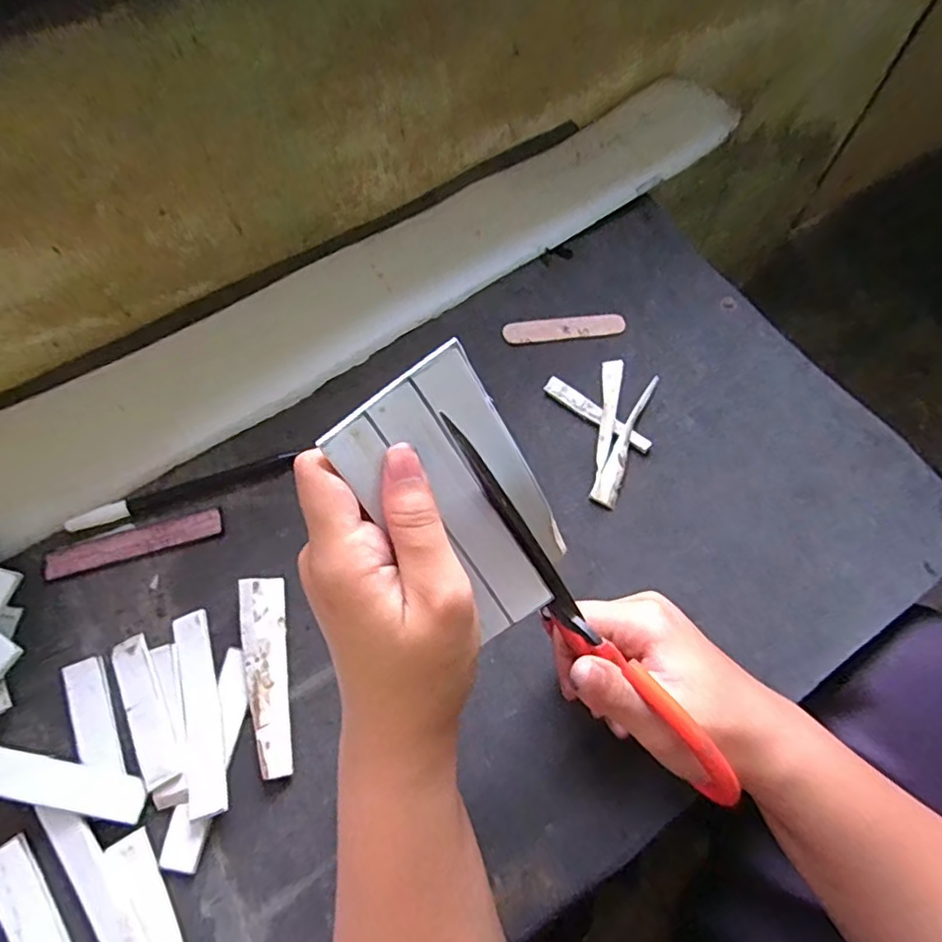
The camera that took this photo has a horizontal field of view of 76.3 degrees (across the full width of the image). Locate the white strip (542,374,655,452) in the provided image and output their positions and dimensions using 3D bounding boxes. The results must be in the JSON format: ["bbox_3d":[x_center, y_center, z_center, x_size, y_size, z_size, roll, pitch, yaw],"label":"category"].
[{"bbox_3d":[0.087,-0.039,0.413,0.082,0.004,0.013,36,70,14],"label":"white strip"}]

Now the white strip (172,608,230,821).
[{"bbox_3d":[-0.149,0.129,0.328,0.020,0.005,0.106,-16,67,-8],"label":"white strip"}]

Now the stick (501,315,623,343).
[{"bbox_3d":[0.069,-0.104,0.438,0.089,0.004,0.016,-7,82,-8],"label":"stick"}]

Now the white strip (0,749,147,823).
[{"bbox_3d":[-0.222,0.159,0.309,0.105,0.010,0.021,20,66,-9],"label":"white strip"}]

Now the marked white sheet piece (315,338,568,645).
[{"bbox_3d":[-0.002,0.011,0.233,0.059,0.011,0.106,-40,112,-14],"label":"marked white sheet piece"}]

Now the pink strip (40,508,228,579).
[{"bbox_3d":[-0.209,0.044,0.373,0.105,0.004,0.018,-15,67,-8],"label":"pink strip"}]

